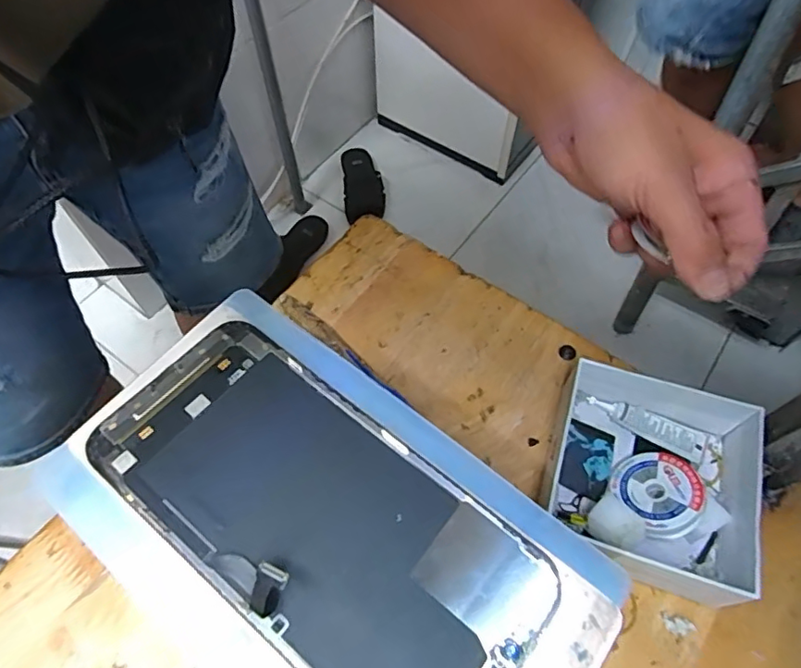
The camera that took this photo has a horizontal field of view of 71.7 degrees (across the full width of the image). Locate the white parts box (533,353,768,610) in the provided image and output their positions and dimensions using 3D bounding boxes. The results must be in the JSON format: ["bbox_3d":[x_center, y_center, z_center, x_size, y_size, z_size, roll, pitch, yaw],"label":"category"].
[{"bbox_3d":[0.143,0.076,0.309,0.105,0.043,0.109,17,62,10],"label":"white parts box"}]

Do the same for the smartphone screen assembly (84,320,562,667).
[{"bbox_3d":[-0.030,0.060,0.188,0.154,0.009,0.073,36,67,19],"label":"smartphone screen assembly"}]

